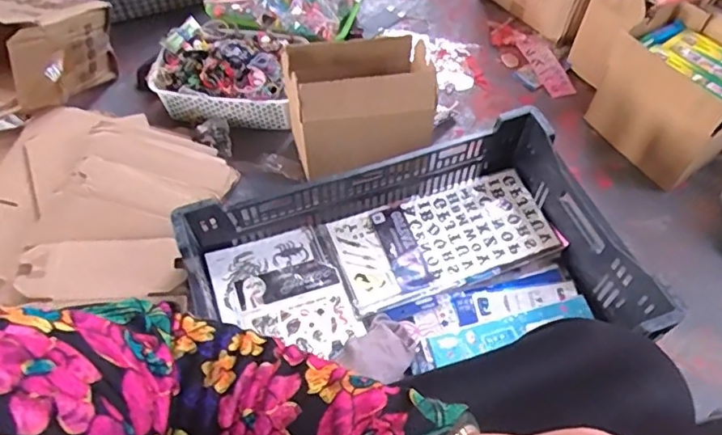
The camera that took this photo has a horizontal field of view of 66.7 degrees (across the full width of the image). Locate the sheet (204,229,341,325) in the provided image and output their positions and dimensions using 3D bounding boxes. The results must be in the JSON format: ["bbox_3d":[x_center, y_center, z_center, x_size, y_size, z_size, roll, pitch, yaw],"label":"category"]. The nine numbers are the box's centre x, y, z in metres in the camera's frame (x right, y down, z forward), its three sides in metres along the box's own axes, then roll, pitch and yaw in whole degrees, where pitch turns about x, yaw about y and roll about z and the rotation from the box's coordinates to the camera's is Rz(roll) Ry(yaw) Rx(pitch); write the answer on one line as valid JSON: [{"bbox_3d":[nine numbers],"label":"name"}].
[{"bbox_3d":[-0.141,0.085,0.861,0.178,0.007,0.117,-17,62,-17],"label":"sheet"}]

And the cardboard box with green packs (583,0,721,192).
[{"bbox_3d":[0.580,-0.215,1.005,0.186,0.208,0.233,-33,59,-18],"label":"cardboard box with green packs"}]

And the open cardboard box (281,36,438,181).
[{"bbox_3d":[-0.002,-0.199,0.955,0.237,0.175,0.122,-11,55,-3],"label":"open cardboard box"}]

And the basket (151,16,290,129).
[{"bbox_3d":[-0.267,-0.278,1.074,0.258,0.113,0.171,1,55,5],"label":"basket"}]

